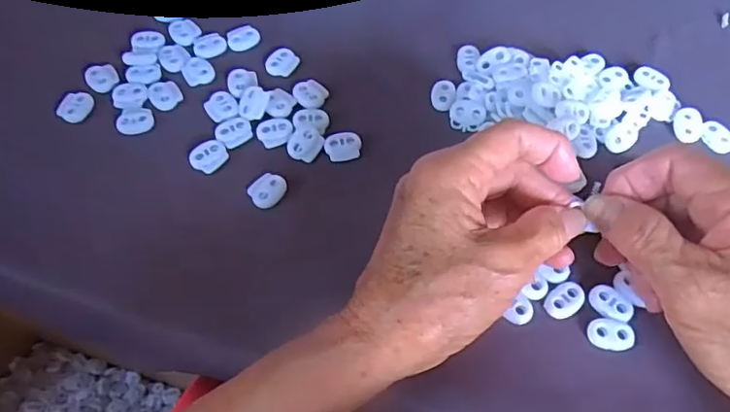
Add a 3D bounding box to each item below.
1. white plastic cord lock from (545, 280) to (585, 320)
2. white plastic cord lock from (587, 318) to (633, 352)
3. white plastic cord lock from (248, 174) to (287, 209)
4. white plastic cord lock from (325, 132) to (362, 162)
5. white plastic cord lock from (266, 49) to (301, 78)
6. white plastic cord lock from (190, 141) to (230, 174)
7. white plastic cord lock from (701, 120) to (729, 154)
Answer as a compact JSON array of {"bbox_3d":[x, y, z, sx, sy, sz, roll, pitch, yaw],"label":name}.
[{"bbox_3d":[0.105,0.048,0.299,0.023,0.004,0.016,-30,65,-15],"label":"white plastic cord lock"},{"bbox_3d":[0.125,0.065,0.291,0.022,0.004,0.014,9,61,6],"label":"white plastic cord lock"},{"bbox_3d":[-0.057,-0.009,0.338,0.022,0.006,0.018,-40,68,-20],"label":"white plastic cord lock"},{"bbox_3d":[-0.013,-0.037,0.350,0.022,0.004,0.020,0,61,1],"label":"white plastic cord lock"},{"bbox_3d":[-0.056,-0.097,0.383,0.020,0.004,0.024,22,63,13],"label":"white plastic cord lock"},{"bbox_3d":[-0.095,-0.030,0.349,0.019,0.004,0.022,39,68,20],"label":"white plastic cord lock"},{"bbox_3d":[0.214,-0.042,0.348,0.015,0.006,0.021,-14,61,-7],"label":"white plastic cord lock"}]

